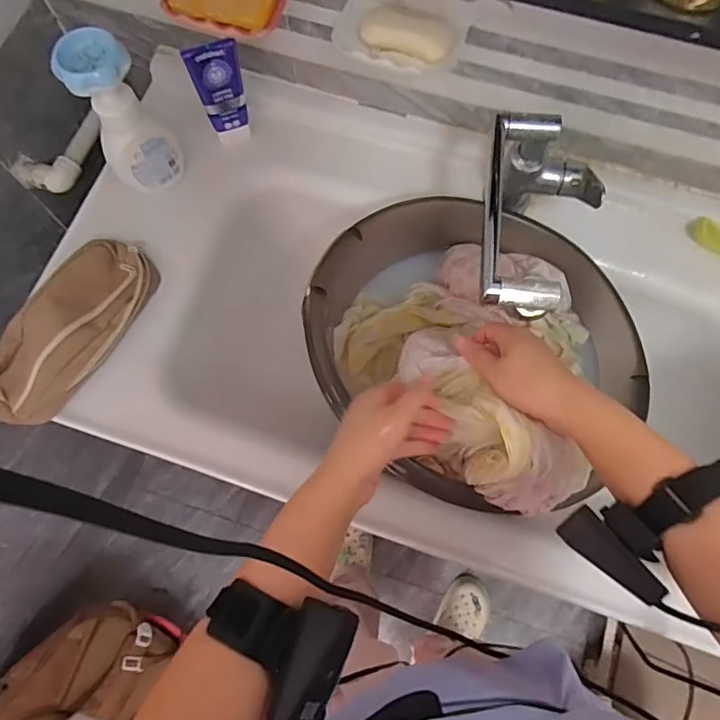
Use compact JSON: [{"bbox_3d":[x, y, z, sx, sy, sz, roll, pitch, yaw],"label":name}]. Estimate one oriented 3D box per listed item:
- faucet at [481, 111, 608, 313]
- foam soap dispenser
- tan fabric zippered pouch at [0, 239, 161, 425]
[{"bbox_3d":[0.169,-0.133,0.559,0.117,0.167,0.212,22,74,7],"label":"faucet"},{"bbox_3d":[-0.267,-0.272,0.592,0.082,0.172,0.067,-31,75,-9],"label":"foam soap dispenser"},{"bbox_3d":[-0.330,-0.035,0.584,0.107,0.047,0.239,33,76,10],"label":"tan fabric zippered pouch"}]

